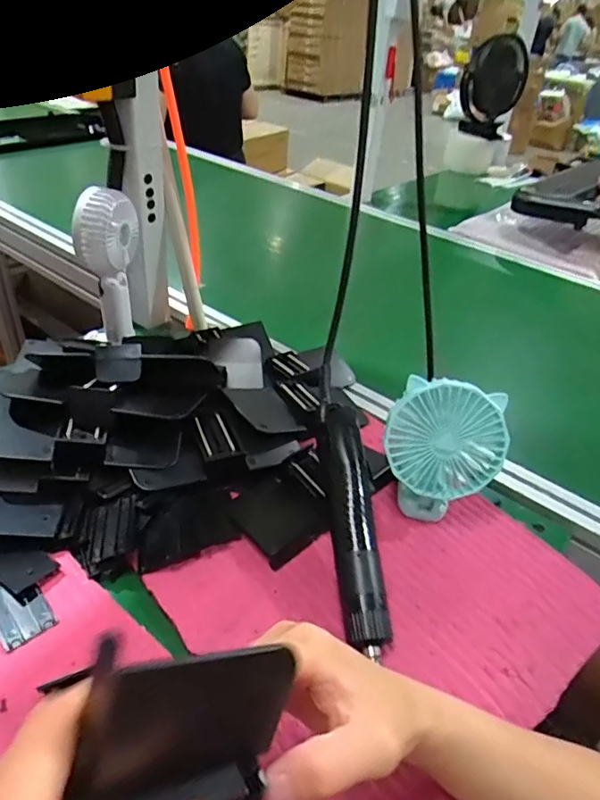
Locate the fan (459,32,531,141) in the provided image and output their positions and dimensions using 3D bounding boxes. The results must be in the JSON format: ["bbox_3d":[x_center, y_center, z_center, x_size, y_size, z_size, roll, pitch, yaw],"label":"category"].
[{"bbox_3d":[0.546,-0.885,1.551,0.169,0.248,0.155,15,37,12],"label":"fan"}]

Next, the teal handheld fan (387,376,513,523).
[{"bbox_3d":[0.121,0.049,0.472,0.096,0.126,0.048,18,38,15],"label":"teal handheld fan"}]

